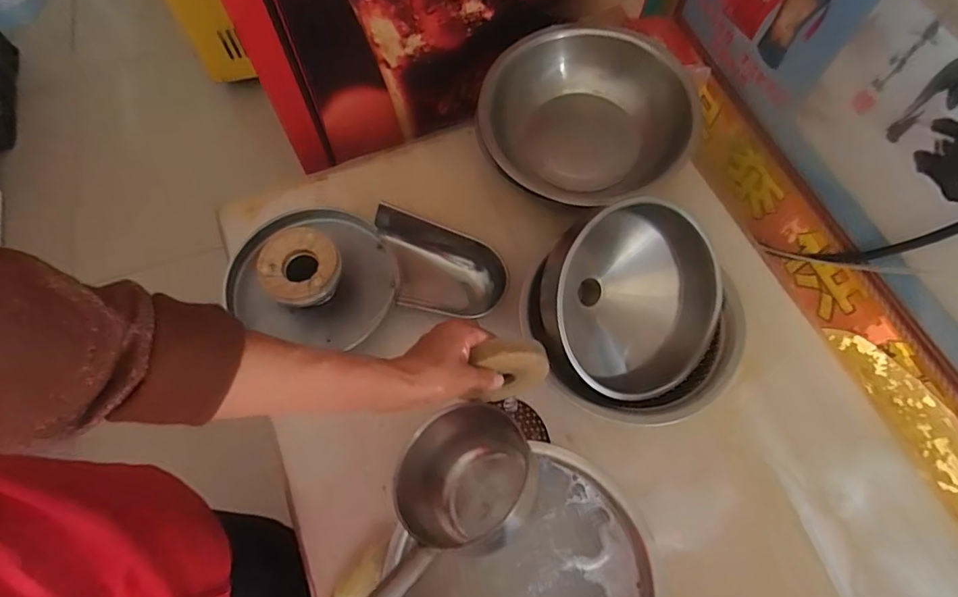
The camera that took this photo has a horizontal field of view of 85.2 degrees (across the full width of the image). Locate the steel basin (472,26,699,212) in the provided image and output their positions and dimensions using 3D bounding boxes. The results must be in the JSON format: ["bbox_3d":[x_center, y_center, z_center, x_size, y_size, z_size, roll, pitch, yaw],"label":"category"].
[{"bbox_3d":[0.163,-0.266,0.826,0.318,0.143,0.283,9,66,5],"label":"steel basin"}]

